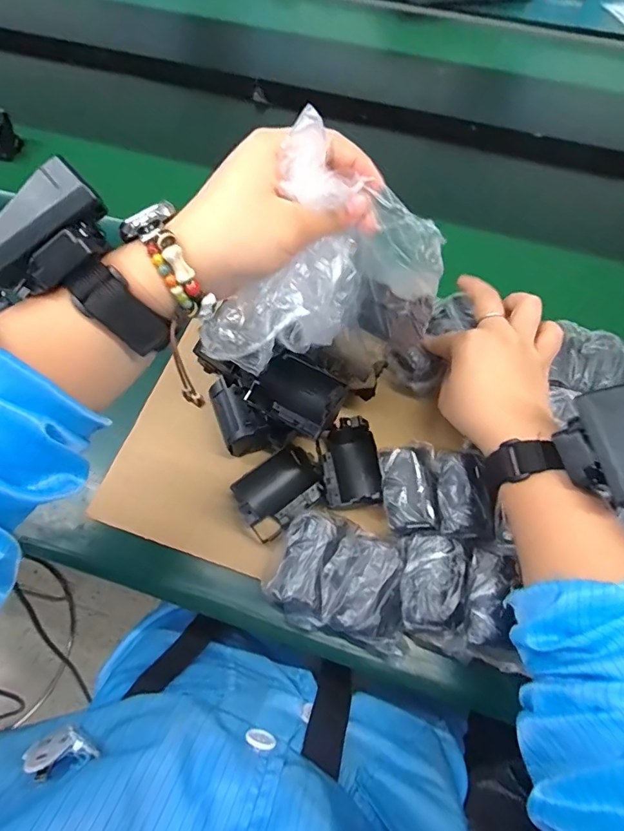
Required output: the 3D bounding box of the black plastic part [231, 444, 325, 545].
[{"bbox_3d":[-0.028,0.063,0.394,0.071,0.031,0.052,-37,69,-17],"label":"black plastic part"}]

